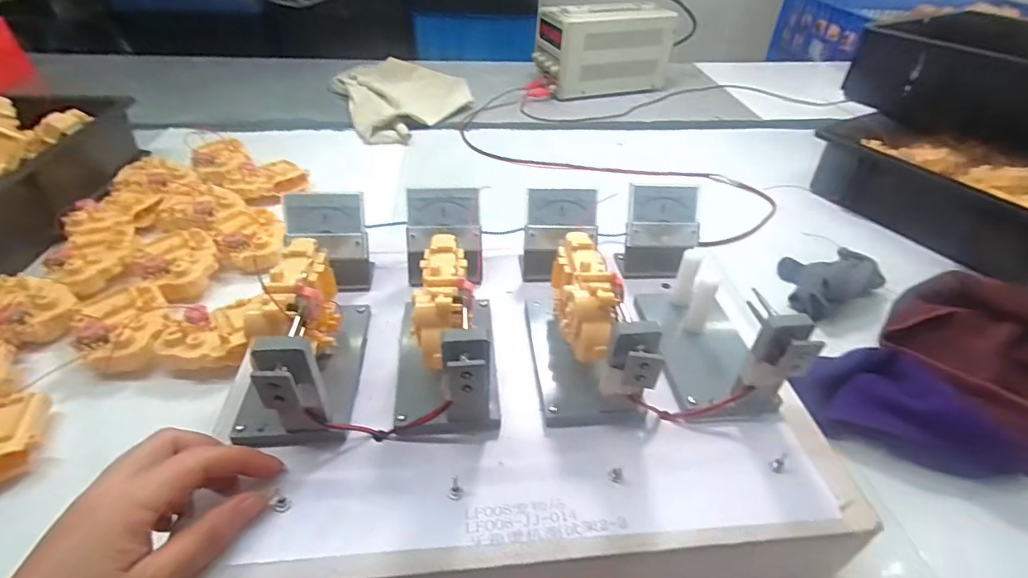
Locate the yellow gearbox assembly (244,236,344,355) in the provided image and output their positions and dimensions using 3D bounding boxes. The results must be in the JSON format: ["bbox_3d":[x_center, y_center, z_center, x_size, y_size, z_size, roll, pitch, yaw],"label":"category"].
[{"bbox_3d":[-0.137,0.012,0.324,0.028,0.070,0.086,1,40,-2],"label":"yellow gearbox assembly"}]

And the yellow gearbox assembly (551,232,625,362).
[{"bbox_3d":[0.049,0.002,0.336,0.041,0.041,0.094,1,40,-1],"label":"yellow gearbox assembly"}]

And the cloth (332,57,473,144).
[{"bbox_3d":[-0.222,-0.388,0.981,0.242,0.029,0.414,-16,44,-21],"label":"cloth"}]

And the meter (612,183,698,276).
[{"bbox_3d":[0.133,-0.052,0.446,0.066,0.067,0.048,5,40,2],"label":"meter"}]

